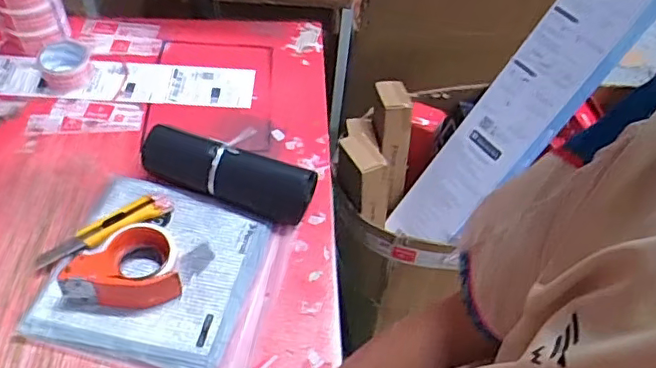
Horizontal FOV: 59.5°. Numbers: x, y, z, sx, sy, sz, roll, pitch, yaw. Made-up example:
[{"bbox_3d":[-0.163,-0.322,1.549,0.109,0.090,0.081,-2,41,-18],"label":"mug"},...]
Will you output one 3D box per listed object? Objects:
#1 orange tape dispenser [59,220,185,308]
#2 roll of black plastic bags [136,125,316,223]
[{"bbox_3d":[-0.265,0.104,0.768,0.138,0.056,0.111,4,51,-2],"label":"orange tape dispenser"},{"bbox_3d":[-0.155,-0.010,0.877,0.268,0.074,0.080,17,52,8],"label":"roll of black plastic bags"}]

